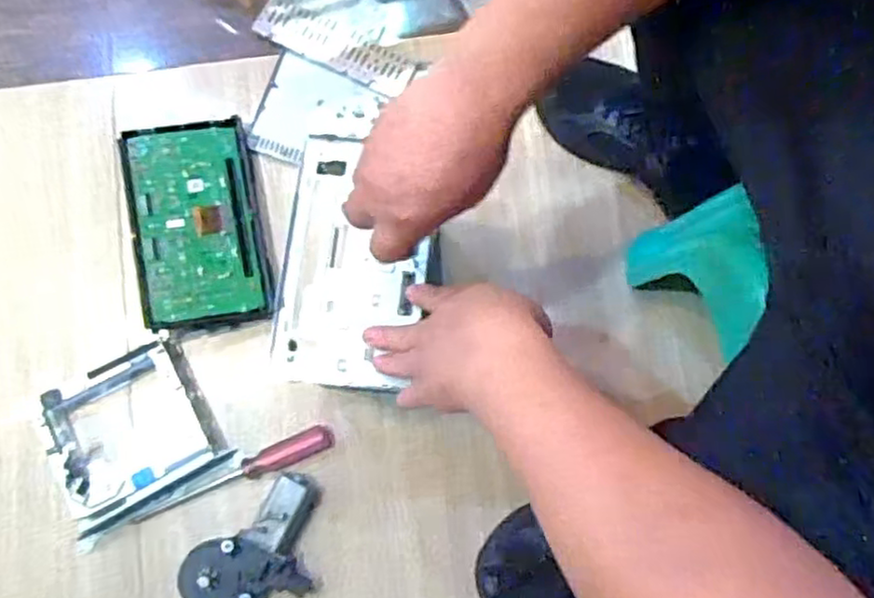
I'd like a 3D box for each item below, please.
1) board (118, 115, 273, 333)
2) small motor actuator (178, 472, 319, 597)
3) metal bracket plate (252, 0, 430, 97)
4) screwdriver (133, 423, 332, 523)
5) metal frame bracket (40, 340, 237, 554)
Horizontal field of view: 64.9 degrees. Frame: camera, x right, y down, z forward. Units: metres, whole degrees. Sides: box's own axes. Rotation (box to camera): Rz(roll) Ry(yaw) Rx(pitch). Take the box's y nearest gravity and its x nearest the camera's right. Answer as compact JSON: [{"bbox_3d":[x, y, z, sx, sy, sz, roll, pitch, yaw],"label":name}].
[{"bbox_3d":[-0.241,-0.075,0.689,0.118,0.035,0.205,-11,80,-3],"label":"board"},{"bbox_3d":[-0.165,0.245,0.647,0.151,0.049,0.093,-39,83,-8],"label":"small motor actuator"},{"bbox_3d":[-0.102,-0.296,0.748,0.175,0.010,0.094,27,81,5],"label":"metal bracket plate"},{"bbox_3d":[-0.193,0.171,0.655,0.197,0.020,0.026,-25,81,-6],"label":"screwdriver"},{"bbox_3d":[-0.299,0.135,0.657,0.155,0.030,0.140,-30,82,-7],"label":"metal frame bracket"}]

